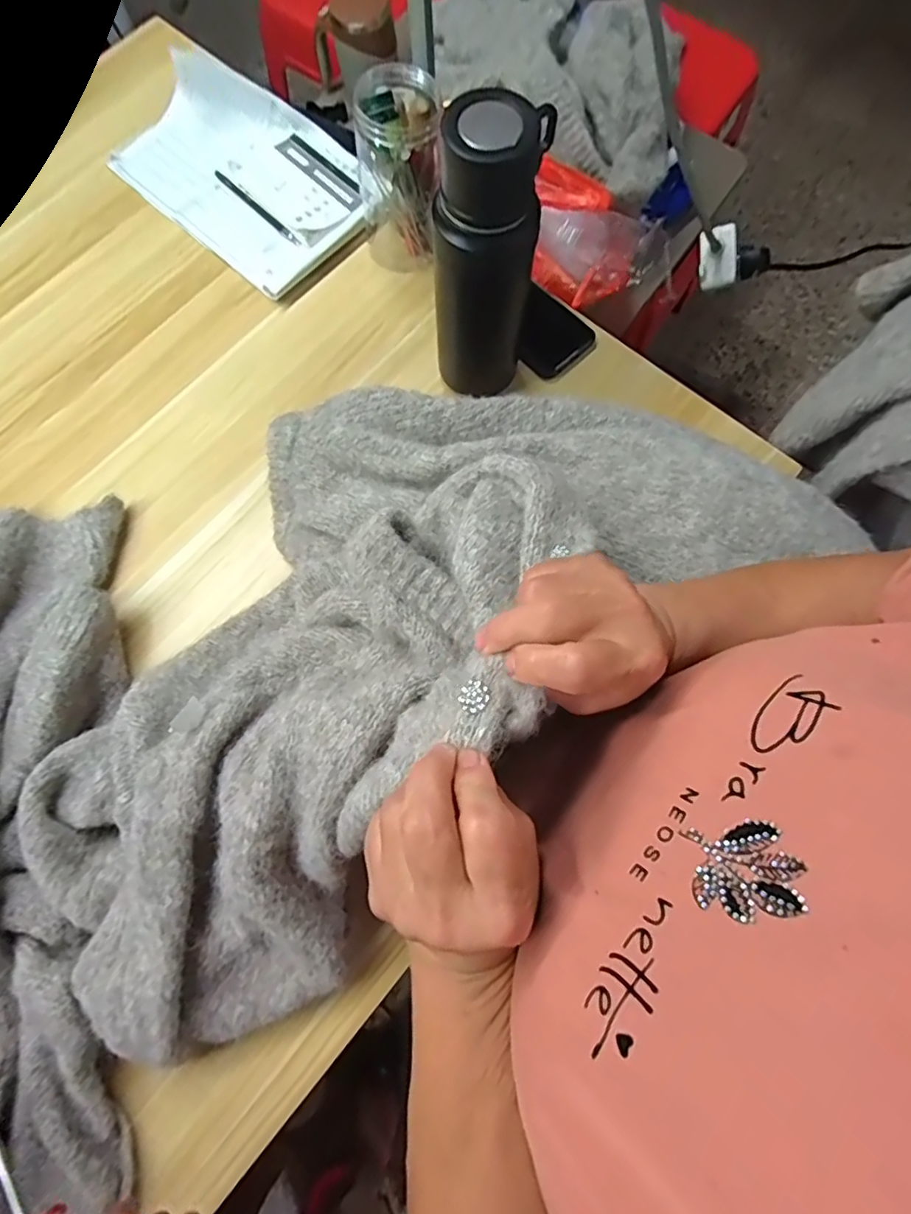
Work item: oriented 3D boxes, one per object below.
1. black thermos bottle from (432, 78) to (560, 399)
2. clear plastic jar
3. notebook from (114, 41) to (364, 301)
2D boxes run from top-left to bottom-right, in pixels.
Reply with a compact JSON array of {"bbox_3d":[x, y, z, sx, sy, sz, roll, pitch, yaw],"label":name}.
[{"bbox_3d":[0.026,-0.292,0.488,0.078,0.243,0.078,13,76,3],"label":"black thermos bottle"},{"bbox_3d":[-0.057,-0.443,0.569,0.083,0.143,0.073,-2,76,-1],"label":"clear plastic jar"},{"bbox_3d":[-0.240,-0.512,0.650,0.291,0.041,0.202,42,79,9],"label":"notebook"}]

